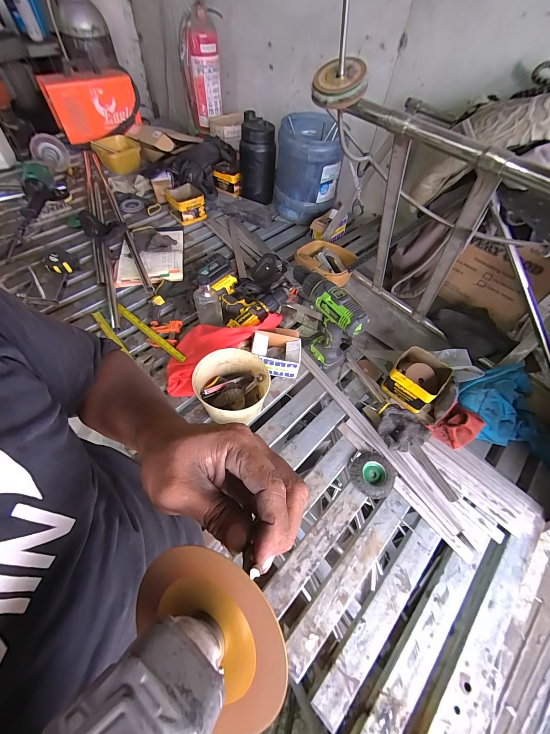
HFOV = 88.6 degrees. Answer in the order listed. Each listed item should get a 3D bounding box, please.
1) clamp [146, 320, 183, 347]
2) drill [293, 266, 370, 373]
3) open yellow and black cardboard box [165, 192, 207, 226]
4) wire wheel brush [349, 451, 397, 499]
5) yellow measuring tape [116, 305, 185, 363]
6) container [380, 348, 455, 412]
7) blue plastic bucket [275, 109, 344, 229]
[{"bbox_3d":[-0.316,-0.093,0.804,0.086,0.024,0.087,0,57,-4],"label":"clamp"},{"bbox_3d":[0.121,-0.113,0.719,0.068,0.235,0.222,-25,62,-19],"label":"drill"},{"bbox_3d":[-0.348,-0.635,1.110,0.108,0.094,0.123,-35,66,-23],"label":"open yellow and black cardboard box"},{"bbox_3d":[0.220,0.240,0.633,0.096,0.019,0.092,2,57,-3],"label":"wire wheel brush"},{"bbox_3d":[-0.355,-0.098,0.797,0.306,0.007,0.021,35,85,22],"label":"yellow measuring tape"},{"bbox_3d":[0.359,0.031,0.727,0.112,0.094,0.128,38,62,19],"label":"container"},{"bbox_3d":[0.120,-0.734,1.080,0.229,0.304,0.249,5,57,-1],"label":"blue plastic bucket"}]

